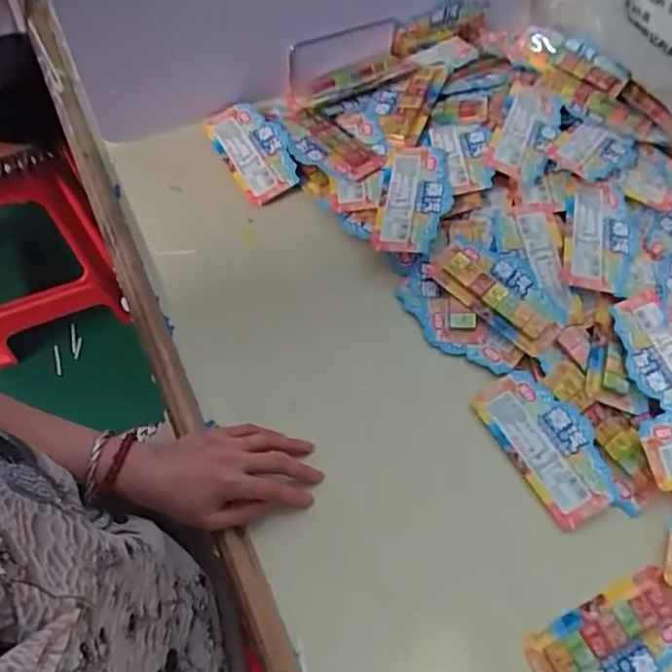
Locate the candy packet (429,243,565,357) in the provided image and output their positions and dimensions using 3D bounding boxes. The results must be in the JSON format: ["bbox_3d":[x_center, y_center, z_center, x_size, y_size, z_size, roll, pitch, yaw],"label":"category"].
[{"bbox_3d":[0.179,-0.052,0.630,0.081,0.015,0.143,-41,73,-20],"label":"candy packet"}]

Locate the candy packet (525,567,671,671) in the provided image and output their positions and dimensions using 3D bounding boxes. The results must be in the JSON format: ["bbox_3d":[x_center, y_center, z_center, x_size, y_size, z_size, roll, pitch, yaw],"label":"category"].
[{"bbox_3d":[0.234,0.259,0.496,0.140,0.011,0.074,-21,67,-13],"label":"candy packet"}]

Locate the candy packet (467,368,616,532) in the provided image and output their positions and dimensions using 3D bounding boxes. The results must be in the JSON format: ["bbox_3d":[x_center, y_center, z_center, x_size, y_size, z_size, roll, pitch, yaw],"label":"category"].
[{"bbox_3d":[0.203,0.101,0.569,0.075,0.016,0.148,-28,69,-16],"label":"candy packet"}]

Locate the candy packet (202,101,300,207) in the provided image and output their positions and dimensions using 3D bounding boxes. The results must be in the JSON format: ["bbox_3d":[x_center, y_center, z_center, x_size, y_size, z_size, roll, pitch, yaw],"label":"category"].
[{"bbox_3d":[-0.097,-0.225,0.717,0.076,0.019,0.145,-26,68,-15],"label":"candy packet"}]

